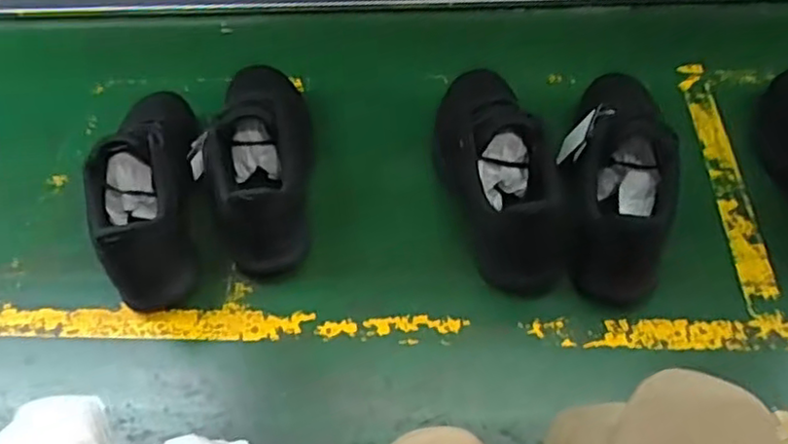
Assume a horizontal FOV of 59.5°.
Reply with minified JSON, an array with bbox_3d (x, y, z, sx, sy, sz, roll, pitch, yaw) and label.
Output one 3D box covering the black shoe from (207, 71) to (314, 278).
[{"bbox_3d":[-0.172,-0.104,0.896,0.113,0.154,0.310,-7,52,0],"label":"black shoe"}]

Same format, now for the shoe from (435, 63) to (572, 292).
[{"bbox_3d":[0.125,-0.078,0.860,0.111,0.163,0.336,-11,52,-3],"label":"shoe"}]

